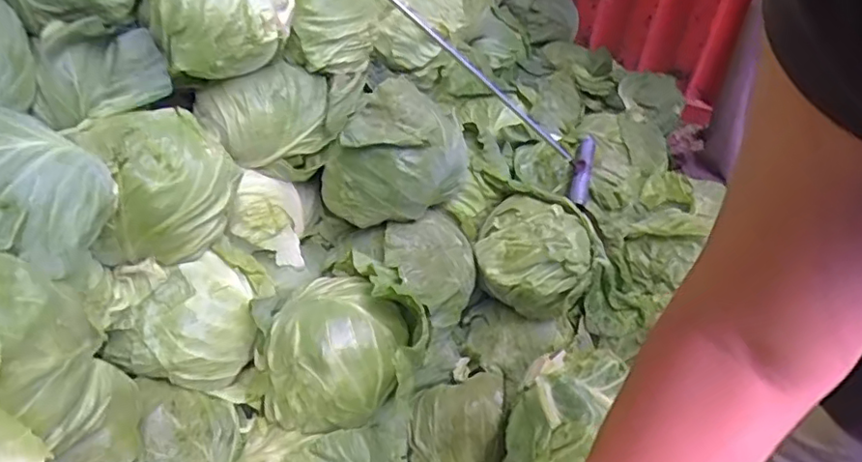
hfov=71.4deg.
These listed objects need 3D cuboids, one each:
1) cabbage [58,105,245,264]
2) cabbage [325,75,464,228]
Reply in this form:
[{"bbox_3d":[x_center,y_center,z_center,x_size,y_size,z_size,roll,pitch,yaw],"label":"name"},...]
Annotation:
[{"bbox_3d":[-0.282,-0.056,0.641,0.140,0.124,0.117,-24,52,-26],"label":"cabbage"},{"bbox_3d":[-0.040,-0.094,0.768,0.129,0.167,0.179,28,49,20],"label":"cabbage"}]

